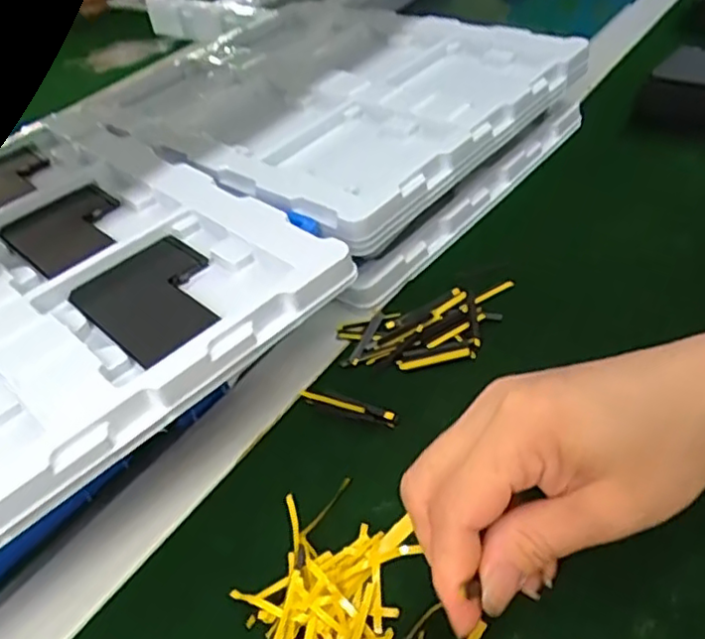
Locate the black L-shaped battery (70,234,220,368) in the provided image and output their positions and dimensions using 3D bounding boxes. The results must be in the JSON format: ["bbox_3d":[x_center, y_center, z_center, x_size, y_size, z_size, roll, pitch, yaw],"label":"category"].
[{"bbox_3d":[-0.100,-0.013,0.329,0.064,0.007,0.088,-36,49,-25],"label":"black L-shaped battery"}]

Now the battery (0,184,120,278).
[{"bbox_3d":[-0.171,-0.057,0.392,0.065,0.006,0.082,-38,50,-27],"label":"battery"}]

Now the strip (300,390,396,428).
[{"bbox_3d":[-0.004,0.046,0.341,0.057,0.005,0.009,14,48,24],"label":"strip"}]

